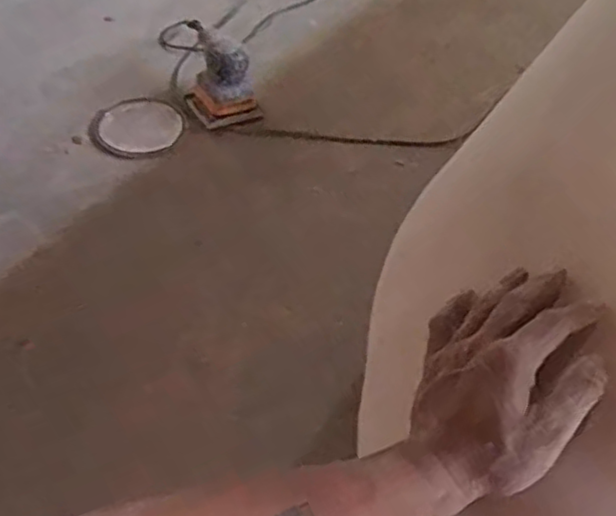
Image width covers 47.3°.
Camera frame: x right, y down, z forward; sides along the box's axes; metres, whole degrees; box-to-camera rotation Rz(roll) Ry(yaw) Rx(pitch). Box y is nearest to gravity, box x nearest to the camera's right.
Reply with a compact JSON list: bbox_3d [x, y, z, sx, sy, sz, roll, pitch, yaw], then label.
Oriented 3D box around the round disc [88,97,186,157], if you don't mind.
[{"bbox_3d":[-0.291,-0.227,1.201,0.151,0.020,0.151,3,50,-4],"label":"round disc"}]

